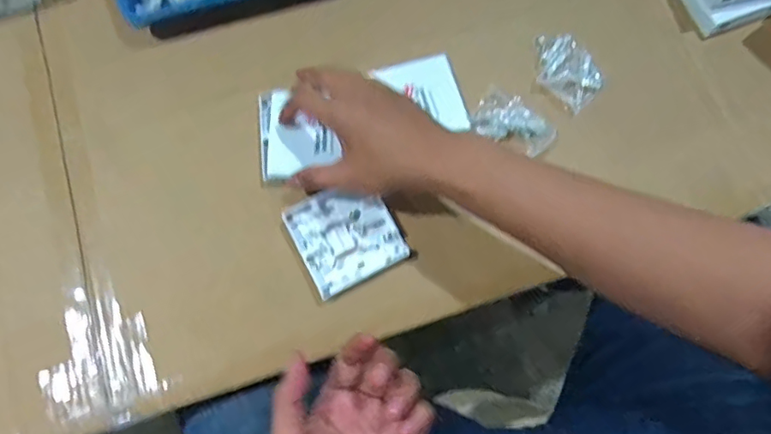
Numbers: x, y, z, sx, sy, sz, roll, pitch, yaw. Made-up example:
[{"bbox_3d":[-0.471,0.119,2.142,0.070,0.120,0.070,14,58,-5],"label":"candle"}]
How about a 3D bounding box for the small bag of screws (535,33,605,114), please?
[{"bbox_3d":[0.178,-0.146,0.545,0.051,0.017,0.077,-37,78,-10],"label":"small bag of screws"}]

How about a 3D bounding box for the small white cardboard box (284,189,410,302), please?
[{"bbox_3d":[-0.035,0.016,0.494,0.087,0.010,0.087,-27,77,-8],"label":"small white cardboard box"}]

